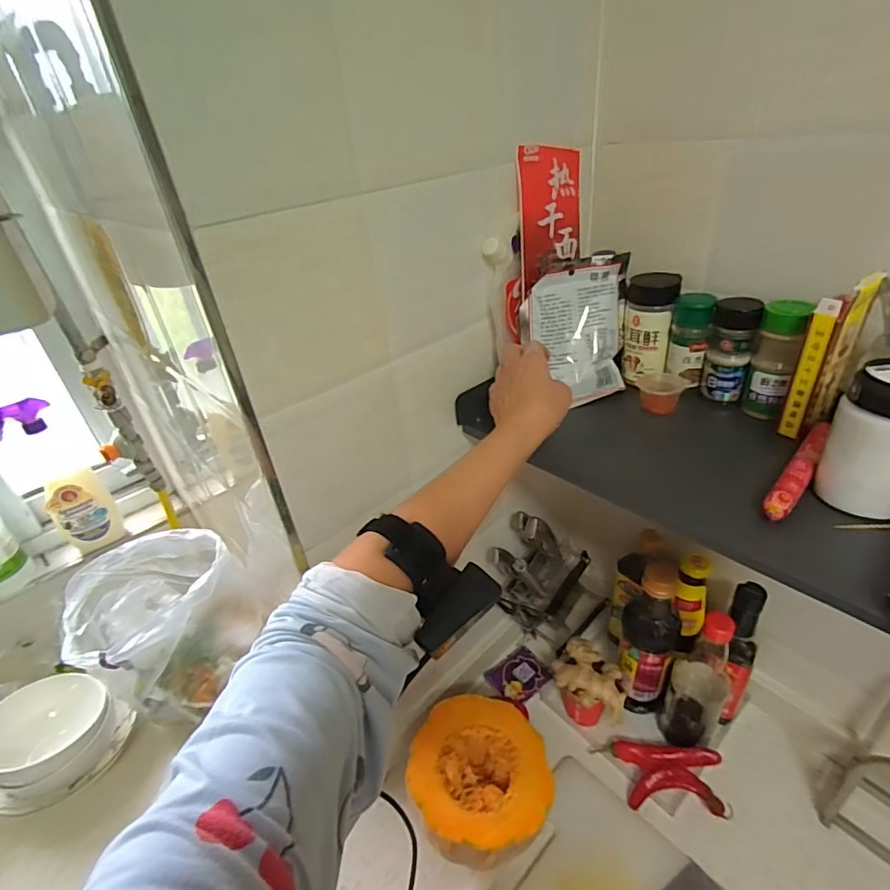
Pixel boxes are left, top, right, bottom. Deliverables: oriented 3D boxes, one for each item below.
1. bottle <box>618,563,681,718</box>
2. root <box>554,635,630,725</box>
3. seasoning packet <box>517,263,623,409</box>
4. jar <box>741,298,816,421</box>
[{"bbox_3d":[0.284,0.272,0.705,0.071,0.271,0.086,11,38,25],"label":"bottle"},{"bbox_3d":[0.207,0.328,0.712,0.099,0.041,0.086,11,38,25],"label":"root"},{"bbox_3d":[0.147,-0.122,0.574,0.117,0.146,0.012,-10,11,-9],"label":"seasoning packet"},{"bbox_3d":[0.326,-0.079,0.499,0.039,0.112,0.043,14,40,29],"label":"jar"}]

